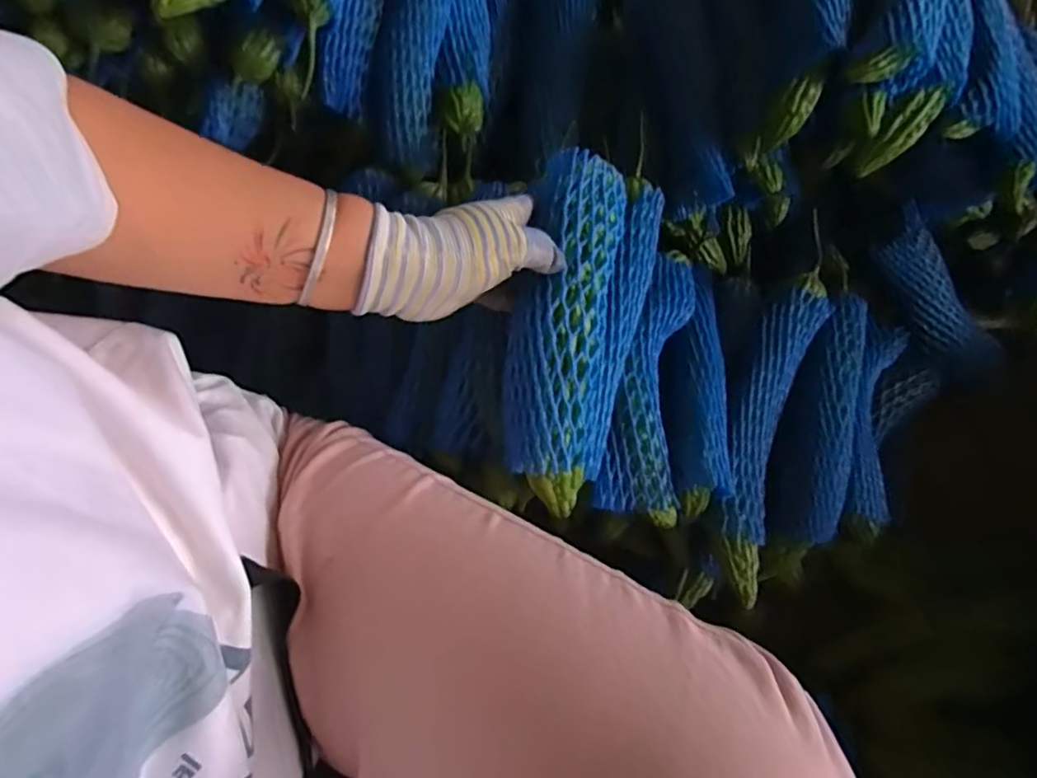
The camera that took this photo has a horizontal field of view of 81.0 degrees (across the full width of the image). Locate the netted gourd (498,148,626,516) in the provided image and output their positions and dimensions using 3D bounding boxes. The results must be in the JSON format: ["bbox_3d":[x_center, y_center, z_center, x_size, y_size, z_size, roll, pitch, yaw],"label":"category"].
[{"bbox_3d":[0.028,-0.044,0.426,0.070,0.051,0.249,9,87,3],"label":"netted gourd"}]

